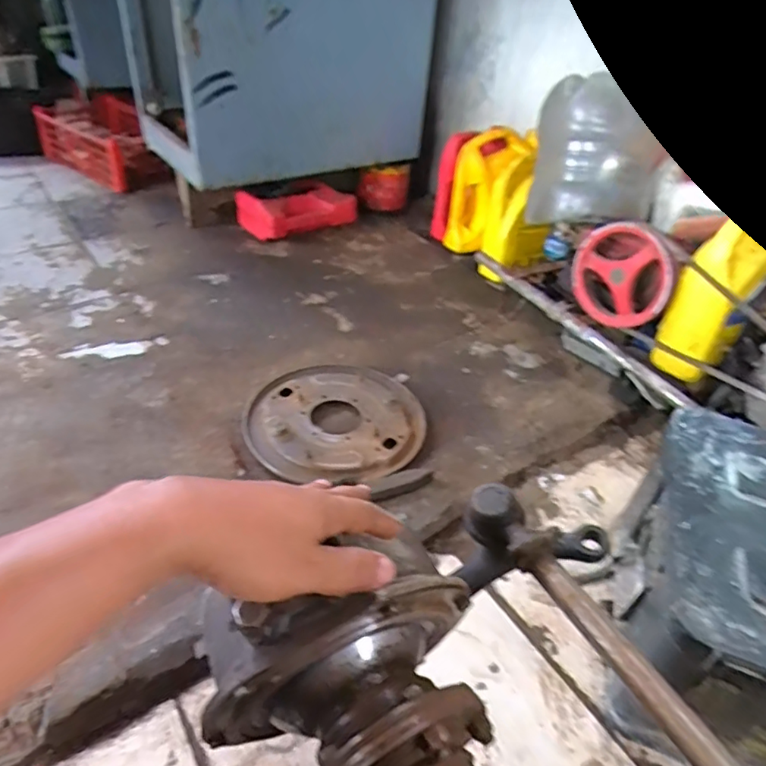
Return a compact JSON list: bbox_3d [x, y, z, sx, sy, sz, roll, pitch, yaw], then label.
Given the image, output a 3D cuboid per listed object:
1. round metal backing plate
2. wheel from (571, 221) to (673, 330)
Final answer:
[{"bbox_3d":[-0.082,0.057,0.985,0.294,0.022,0.271,4,38,-3],"label":"round metal backing plate"},{"bbox_3d":[0.427,-0.183,1.032,0.047,0.194,0.174,-23,47,-32],"label":"wheel"}]

